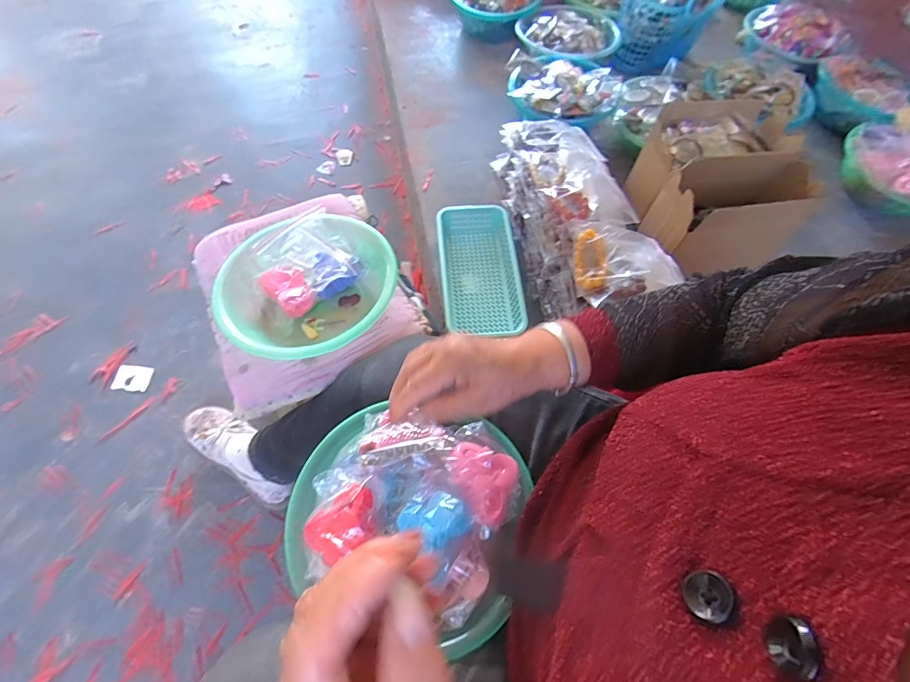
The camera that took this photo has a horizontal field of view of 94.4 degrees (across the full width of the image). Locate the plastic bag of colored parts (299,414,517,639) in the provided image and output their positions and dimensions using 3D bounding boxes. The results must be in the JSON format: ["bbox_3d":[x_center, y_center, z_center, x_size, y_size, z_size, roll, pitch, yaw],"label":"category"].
[{"bbox_3d":[-0.041,0.156,0.414,0.178,0.046,0.164,19,63,6],"label":"plastic bag of colored parts"}]

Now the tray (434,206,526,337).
[{"bbox_3d":[0.041,-0.120,0.738,0.128,0.056,0.260,-4,63,-6],"label":"tray"}]

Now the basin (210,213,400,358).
[{"bbox_3d":[-0.200,-0.072,0.596,0.234,0.069,0.226,-12,64,-9],"label":"basin"}]

